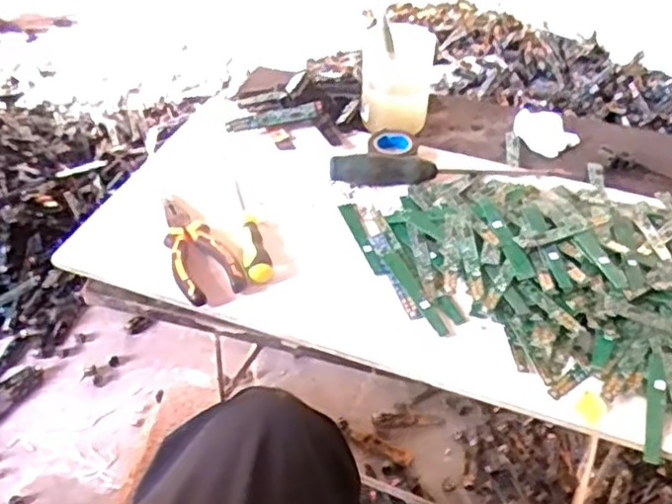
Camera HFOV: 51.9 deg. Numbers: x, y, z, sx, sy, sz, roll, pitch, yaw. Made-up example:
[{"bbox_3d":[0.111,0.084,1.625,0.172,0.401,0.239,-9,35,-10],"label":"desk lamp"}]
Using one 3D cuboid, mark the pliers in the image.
[{"bbox_3d":[-0.121,-0.012,0.597,0.053,0.025,0.146,-13,45,-17],"label":"pliers"}]

